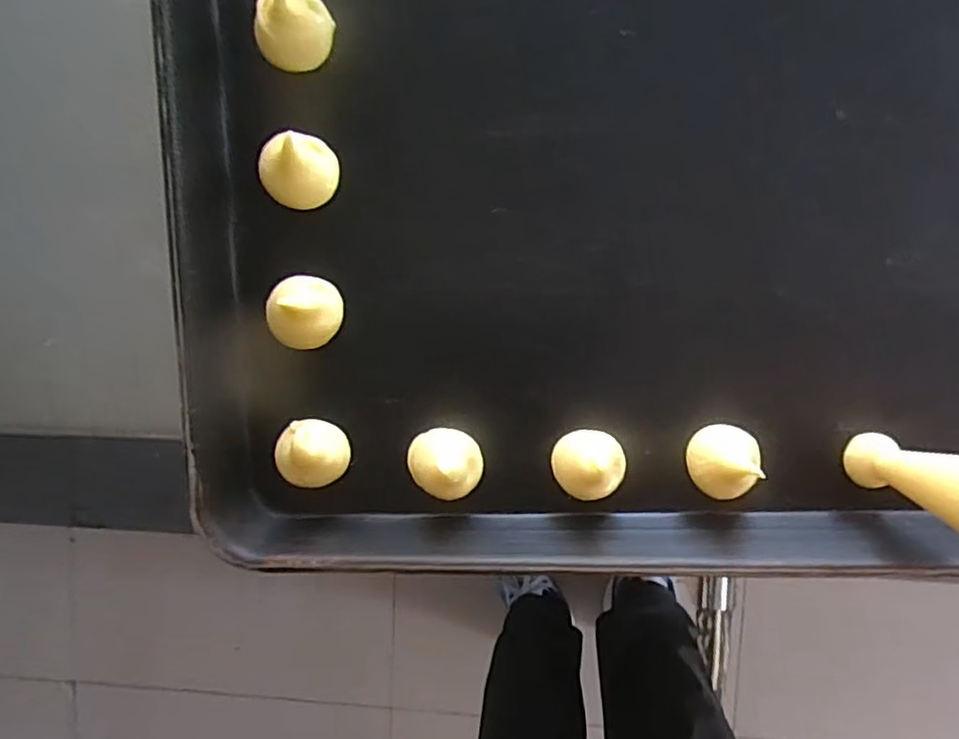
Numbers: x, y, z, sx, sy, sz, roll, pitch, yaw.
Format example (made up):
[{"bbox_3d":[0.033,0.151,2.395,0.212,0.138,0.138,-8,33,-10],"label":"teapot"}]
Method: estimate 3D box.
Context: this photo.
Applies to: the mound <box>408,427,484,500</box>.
[{"bbox_3d":[-0.014,0.039,0.260,0.031,0.018,0.026,28,96,1],"label":"mound"}]

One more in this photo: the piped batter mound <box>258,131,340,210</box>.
[{"bbox_3d":[-0.074,-0.081,0.254,0.028,0.021,0.029,0,95,4],"label":"piped batter mound"}]

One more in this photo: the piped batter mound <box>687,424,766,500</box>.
[{"bbox_3d":[0.098,0.037,0.251,0.027,0.020,0.028,-1,95,4],"label":"piped batter mound"}]

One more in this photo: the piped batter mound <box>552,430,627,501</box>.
[{"bbox_3d":[0.045,0.039,0.258,0.029,0.013,0.027,0,95,4],"label":"piped batter mound"}]

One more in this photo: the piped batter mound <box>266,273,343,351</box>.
[{"bbox_3d":[-0.073,-0.023,0.258,0.027,0.020,0.029,8,95,3],"label":"piped batter mound"}]

